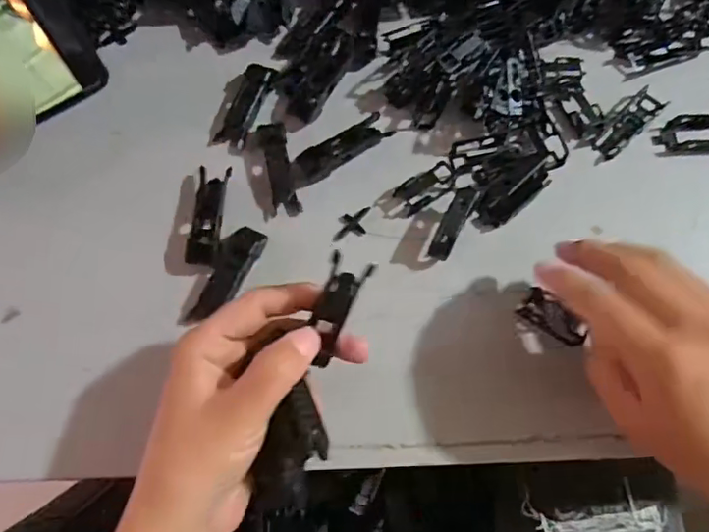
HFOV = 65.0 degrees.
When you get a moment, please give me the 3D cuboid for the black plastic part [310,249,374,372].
[{"bbox_3d":[-0.009,0.022,0.261,0.019,0.006,0.059,19,116,3],"label":"black plastic part"}]

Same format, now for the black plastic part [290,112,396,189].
[{"bbox_3d":[-0.011,-0.076,0.363,0.072,0.008,0.020,-33,72,-12],"label":"black plastic part"}]

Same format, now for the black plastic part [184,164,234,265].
[{"bbox_3d":[-0.089,-0.032,0.343,0.019,0.017,0.063,3,69,2],"label":"black plastic part"}]

